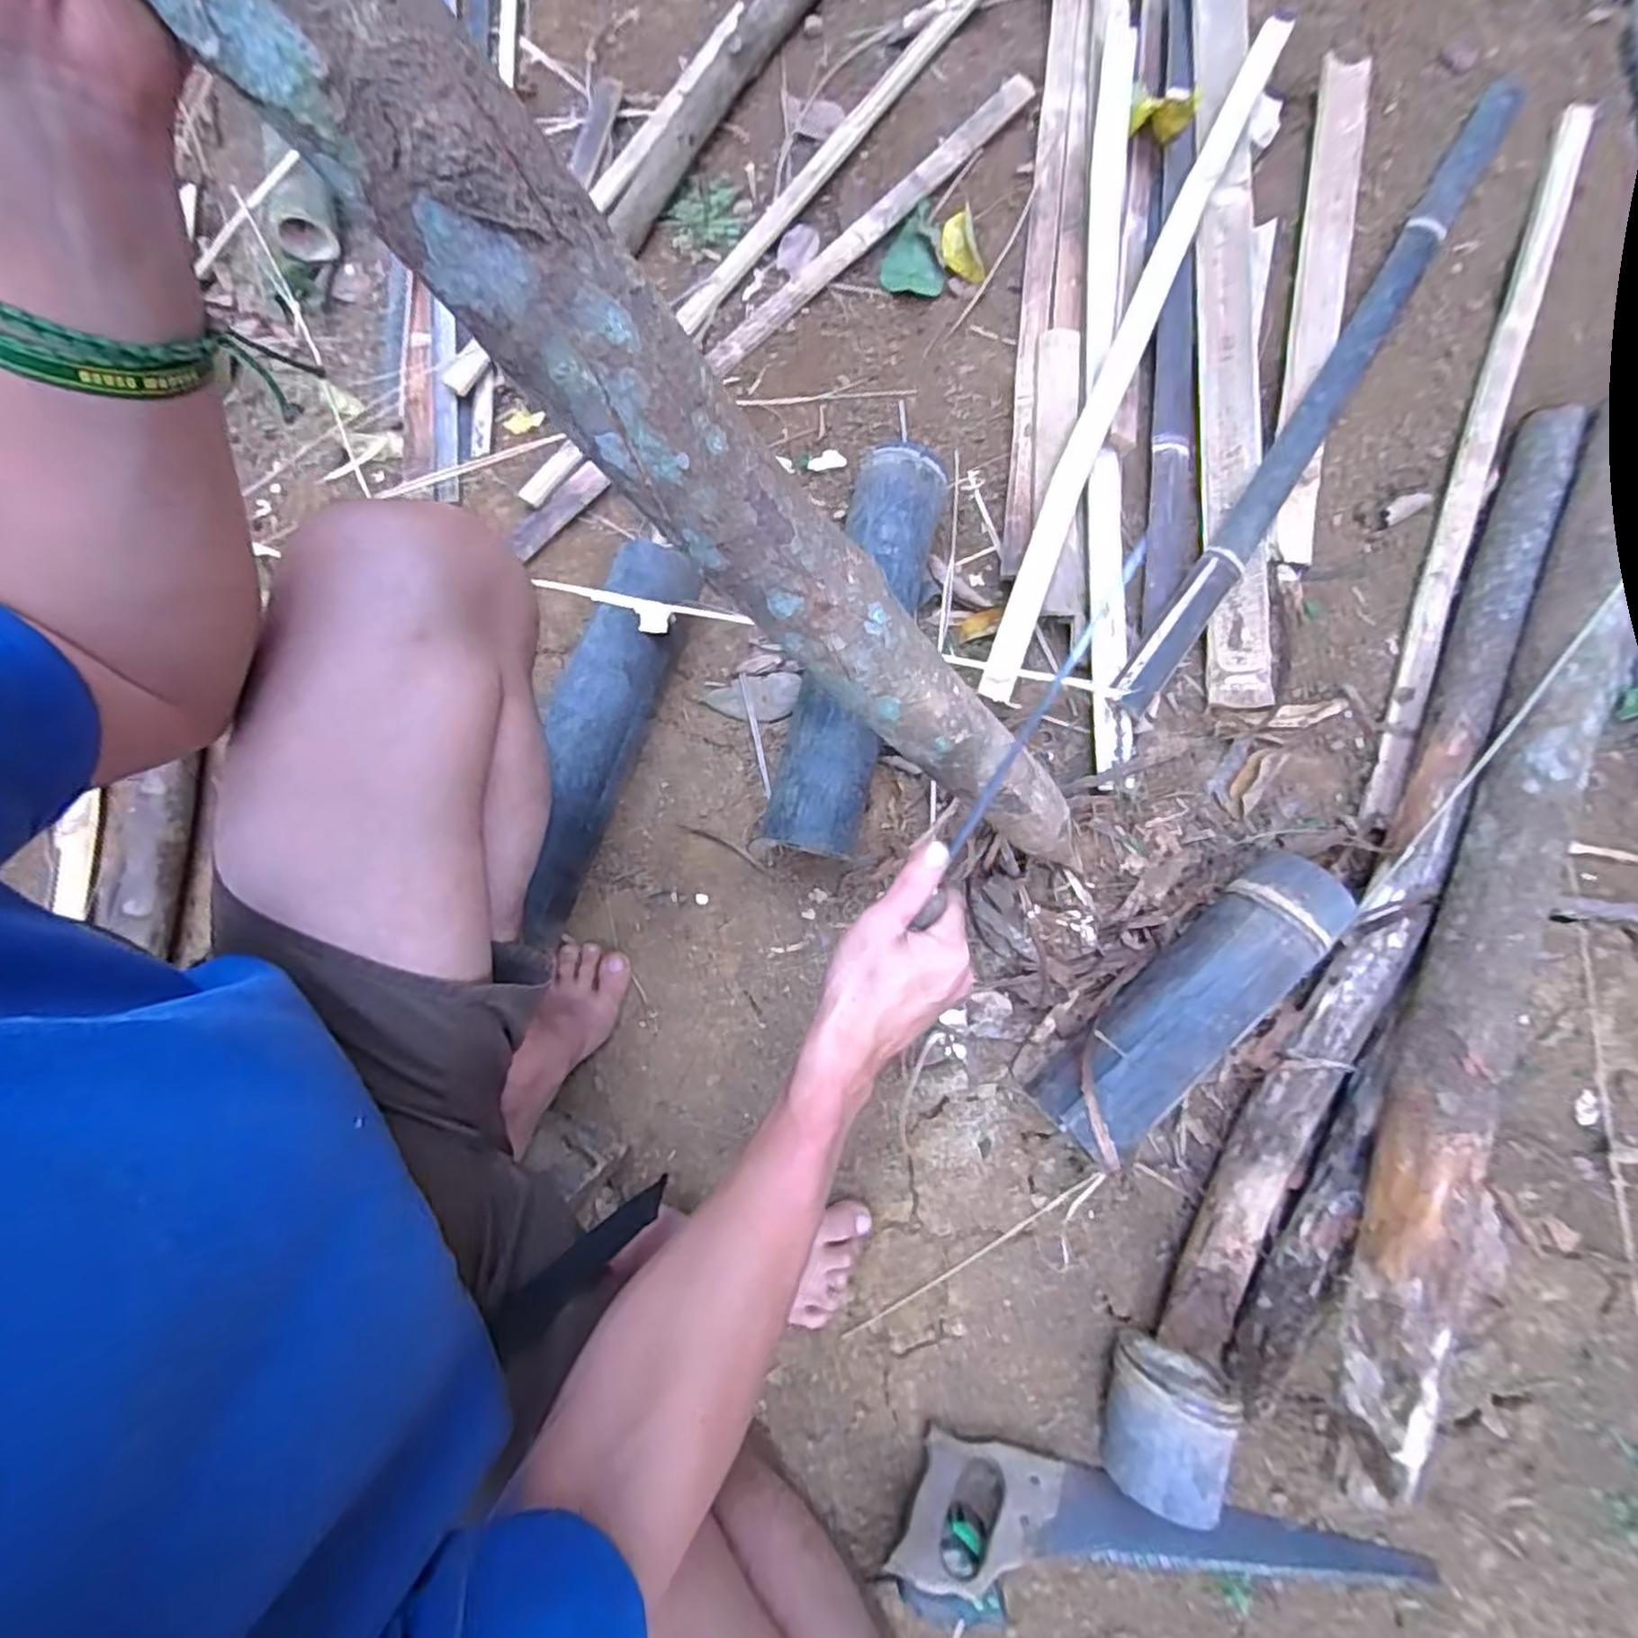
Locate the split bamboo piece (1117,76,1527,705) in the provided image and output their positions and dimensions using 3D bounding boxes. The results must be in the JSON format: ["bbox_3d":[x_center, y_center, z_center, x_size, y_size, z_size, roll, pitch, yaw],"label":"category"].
[{"bbox_3d":[0.562,-0.485,0.769,0.053,0.038,0.917,32,82,10],"label":"split bamboo piece"}]

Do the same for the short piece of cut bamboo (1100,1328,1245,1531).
[{"bbox_3d":[0.272,0.480,0.573,0.087,0.093,0.092,20,80,8],"label":"short piece of cut bamboo"}]

